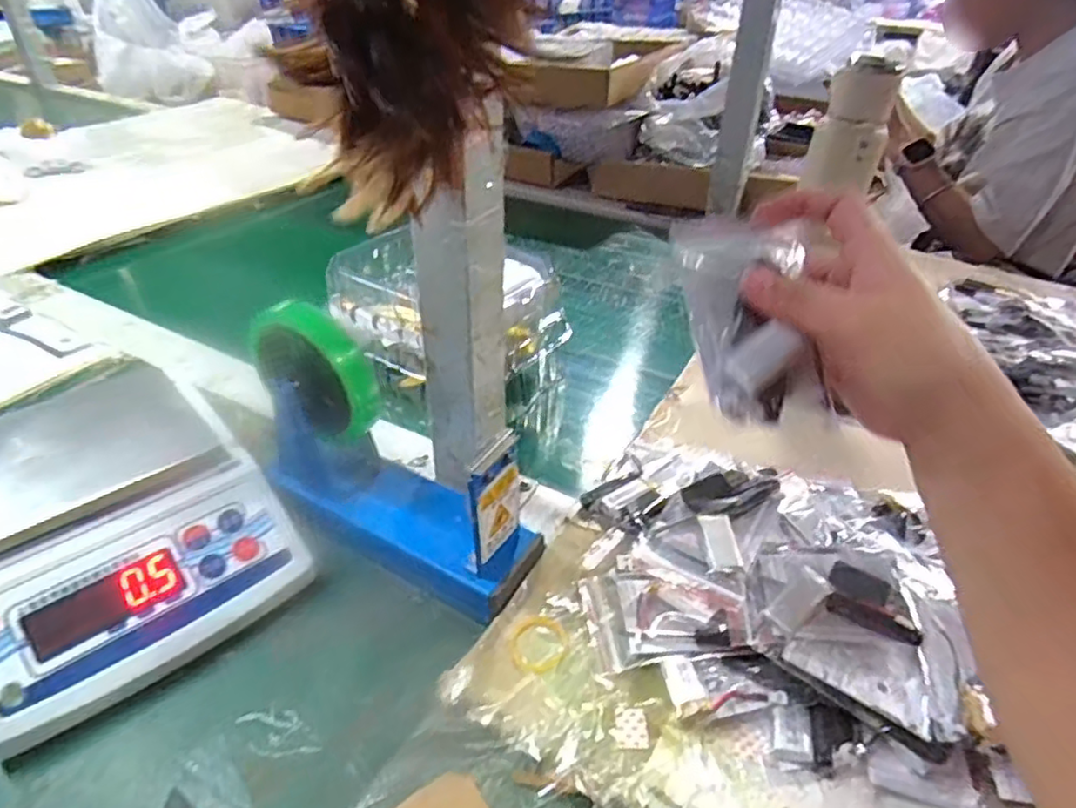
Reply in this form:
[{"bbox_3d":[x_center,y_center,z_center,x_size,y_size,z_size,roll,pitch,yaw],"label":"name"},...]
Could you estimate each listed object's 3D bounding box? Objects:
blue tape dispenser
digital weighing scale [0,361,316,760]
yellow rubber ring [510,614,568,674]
[{"bbox_3d":[-0.090,0.024,0.392,0.196,0.140,0.065,22,42,26],"label":"blue tape dispenser"},{"bbox_3d":[-0.268,0.070,0.396,0.170,0.068,0.205,-29,46,-33],"label":"digital weighing scale"},{"bbox_3d":[0.000,0.135,0.365,0.033,0.004,0.037,-12,39,-17],"label":"yellow rubber ring"}]

